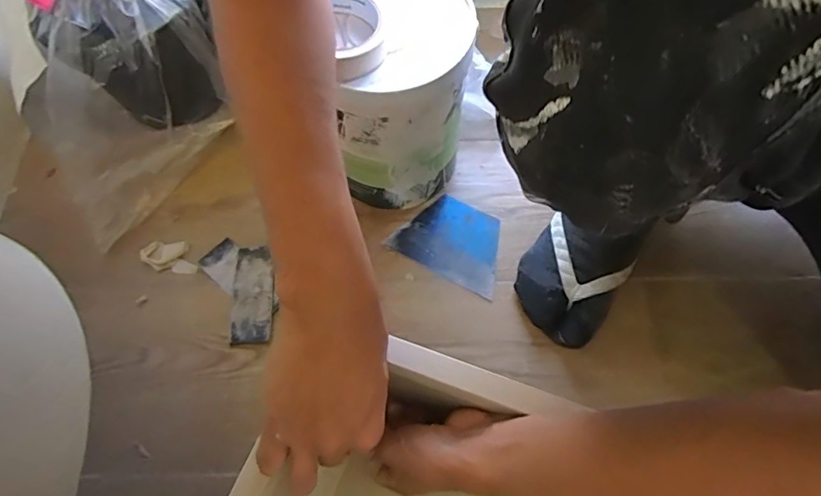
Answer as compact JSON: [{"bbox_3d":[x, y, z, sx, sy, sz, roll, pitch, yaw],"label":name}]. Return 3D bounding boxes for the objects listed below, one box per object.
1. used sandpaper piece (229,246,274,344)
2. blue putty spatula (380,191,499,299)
[{"bbox_3d":[-0.183,0.052,0.571,0.049,0.011,0.113,0,66,2],"label":"used sandpaper piece"},{"bbox_3d":[0.055,-0.012,0.606,0.133,0.009,0.099,28,71,15],"label":"blue putty spatula"}]

